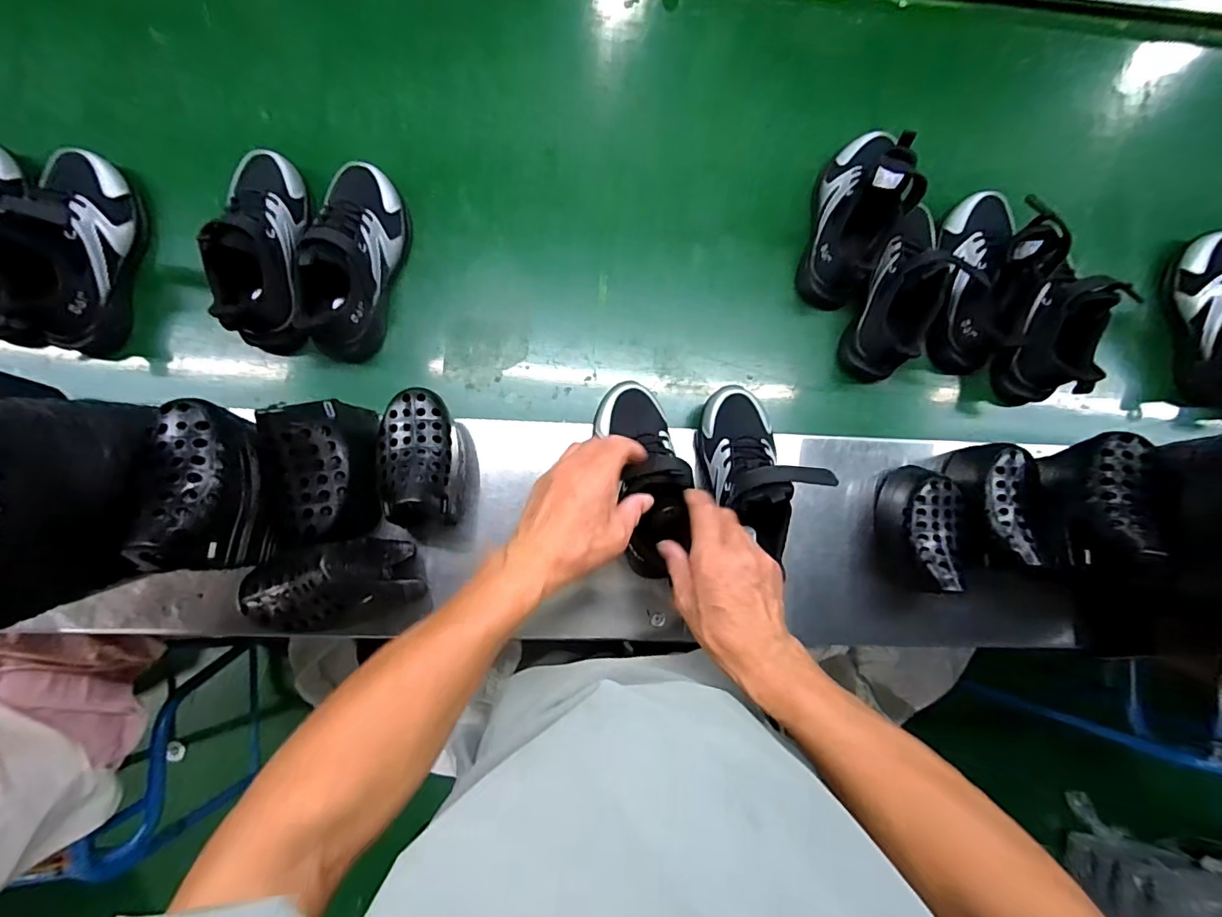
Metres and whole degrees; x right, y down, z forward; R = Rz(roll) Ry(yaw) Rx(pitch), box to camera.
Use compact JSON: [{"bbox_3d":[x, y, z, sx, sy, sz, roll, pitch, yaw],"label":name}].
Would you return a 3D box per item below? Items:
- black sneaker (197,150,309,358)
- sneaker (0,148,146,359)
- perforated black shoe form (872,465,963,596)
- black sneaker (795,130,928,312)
[{"bbox_3d":[-0.361,-0.223,0.539,0.071,0.107,0.203,-2,88,-3],"label":"black sneaker"},{"bbox_3d":[-0.564,-0.218,0.536,0.107,0.106,0.208,20,87,-2],"label":"sneaker"},{"bbox_3d":[0.326,0.071,0.555,0.056,0.092,0.123,13,87,-4],"label":"perforated black shoe form"},{"bbox_3d":[0.284,-0.282,0.594,0.082,0.121,0.209,13,87,-2],"label":"black sneaker"}]

